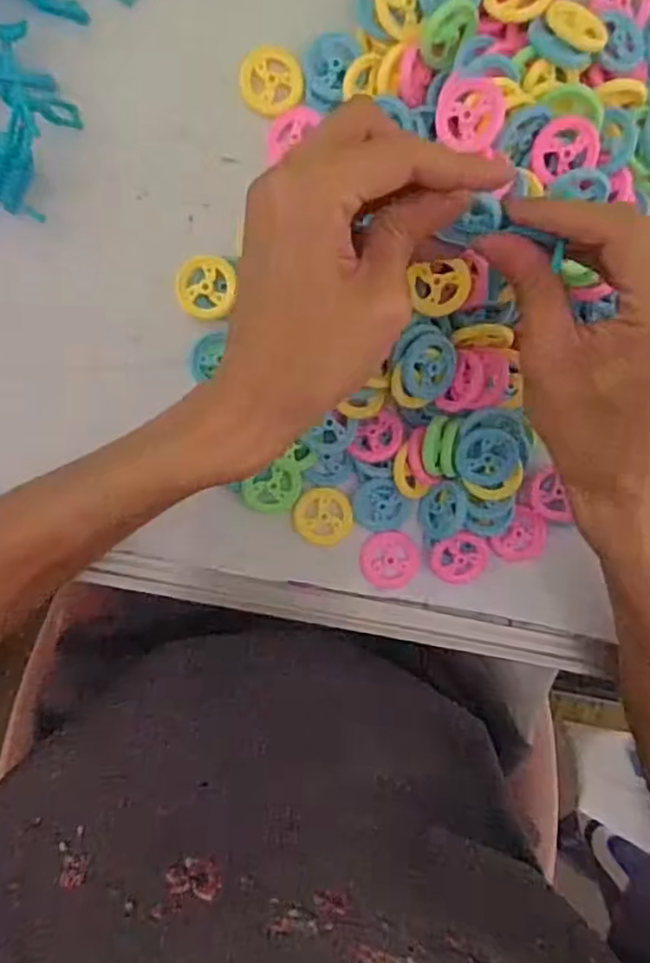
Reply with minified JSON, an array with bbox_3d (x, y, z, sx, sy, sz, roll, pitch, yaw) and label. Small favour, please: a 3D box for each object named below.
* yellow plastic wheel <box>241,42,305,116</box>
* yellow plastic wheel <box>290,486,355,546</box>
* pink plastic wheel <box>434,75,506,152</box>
[{"bbox_3d":[-0.025,-0.187,0.317,0.028,0.004,0.030,-1,97,-5],"label":"yellow plastic wheel"},{"bbox_3d":[-0.001,0.018,0.346,0.030,0.004,0.030,-1,97,-5],"label":"yellow plastic wheel"},{"bbox_3d":[0.062,-0.157,0.290,0.028,0.007,0.028,5,104,19],"label":"pink plastic wheel"}]

